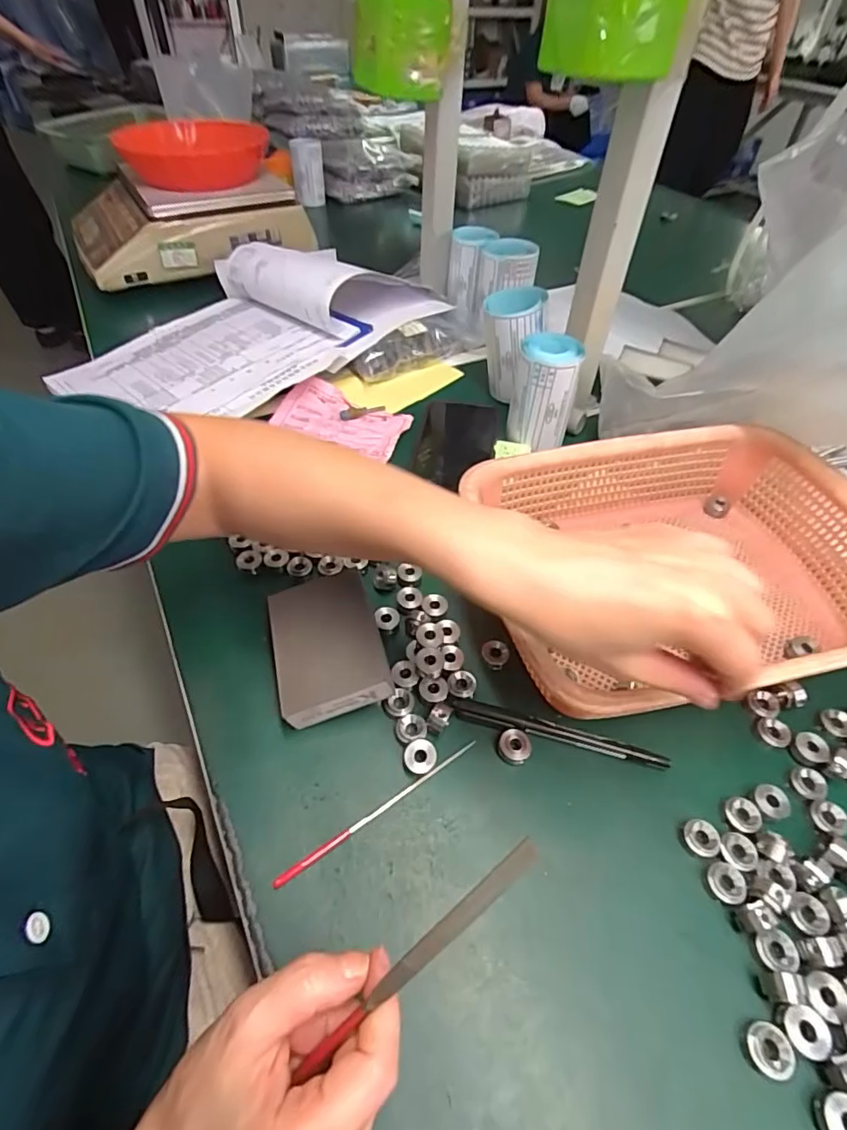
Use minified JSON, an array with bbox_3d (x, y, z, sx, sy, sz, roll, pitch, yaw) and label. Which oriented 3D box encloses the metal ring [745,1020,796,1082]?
[{"bbox_3d":[0.160,0.224,0.240,0.016,0.011,0.020,10,49,7],"label":"metal ring"}]

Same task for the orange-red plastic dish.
[{"bbox_3d":[-0.318,-0.582,0.734,0.195,0.057,0.168,-13,50,-13],"label":"orange-red plastic dish"}]

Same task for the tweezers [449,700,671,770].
[{"bbox_3d":[0.086,0.109,0.338,0.137,0.010,0.012,12,49,8],"label":"tweezers"}]

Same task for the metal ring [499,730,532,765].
[{"bbox_3d":[0.058,0.114,0.329,0.020,0.007,0.019,12,49,9],"label":"metal ring"}]

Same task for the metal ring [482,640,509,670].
[{"bbox_3d":[0.051,0.064,0.374,0.019,0.010,0.017,13,50,10],"label":"metal ring"}]

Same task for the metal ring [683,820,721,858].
[{"bbox_3d":[0.159,0.156,0.298,0.015,0.009,0.019,-1,49,-3],"label":"metal ring"}]

